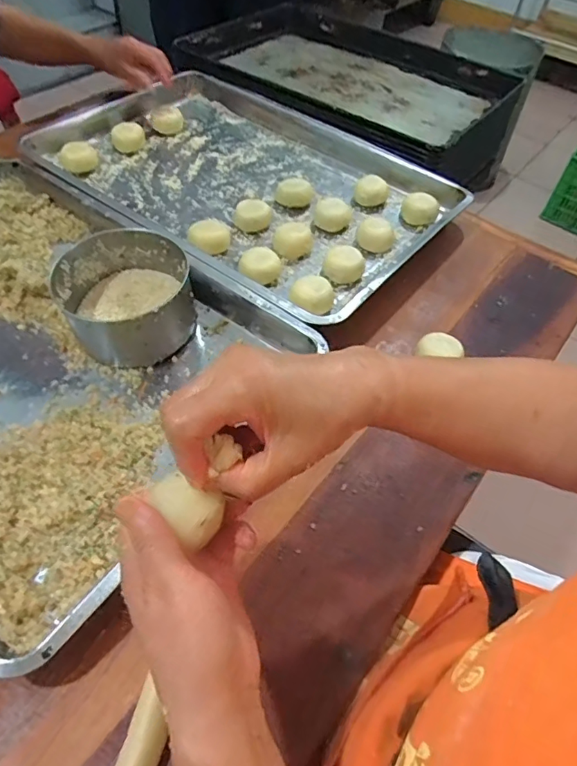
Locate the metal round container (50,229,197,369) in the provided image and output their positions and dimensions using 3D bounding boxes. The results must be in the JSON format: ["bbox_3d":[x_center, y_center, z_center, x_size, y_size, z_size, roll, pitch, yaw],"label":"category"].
[{"bbox_3d":[-0.177,-0.092,0.544,0.136,0.086,0.133,2,53,-3],"label":"metal round container"}]

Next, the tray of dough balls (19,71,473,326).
[{"bbox_3d":[-0.070,-0.309,0.735,0.576,0.044,0.395,34,58,19],"label":"tray of dough balls"}]

